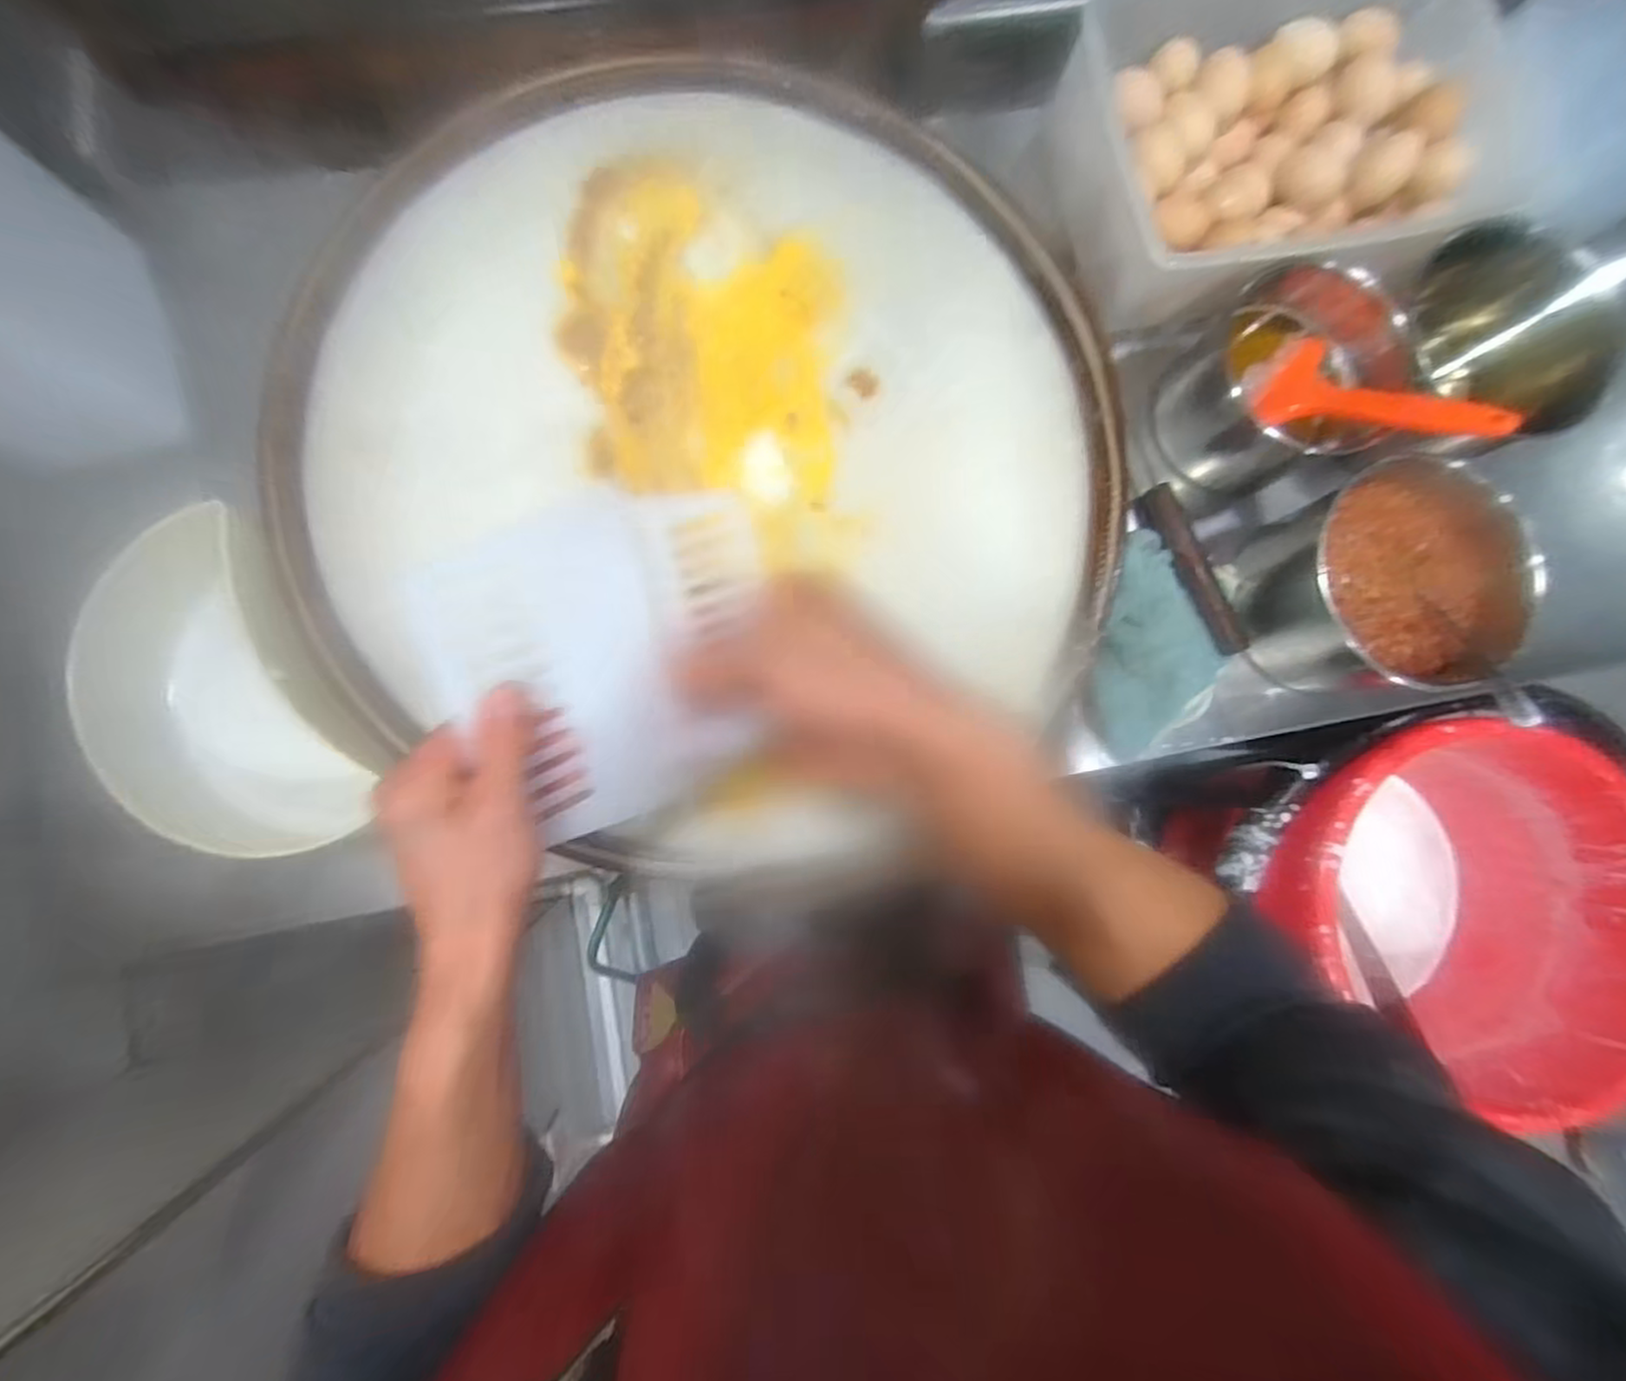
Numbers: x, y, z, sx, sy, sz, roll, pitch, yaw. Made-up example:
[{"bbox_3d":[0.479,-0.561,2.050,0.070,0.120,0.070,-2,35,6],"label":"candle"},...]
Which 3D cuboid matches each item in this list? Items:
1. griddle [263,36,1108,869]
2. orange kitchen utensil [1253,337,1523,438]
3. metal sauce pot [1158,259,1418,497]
[{"bbox_3d":[-0.068,-0.185,0.517,0.615,0.057,0.563,0,85,-5],"label":"griddle"},{"bbox_3d":[0.419,-0.214,0.522,0.094,0.017,0.163,-41,49,-7],"label":"orange kitchen utensil"},{"bbox_3d":[0.376,-0.244,0.575,0.132,0.114,0.136,0,85,-5],"label":"metal sauce pot"}]

